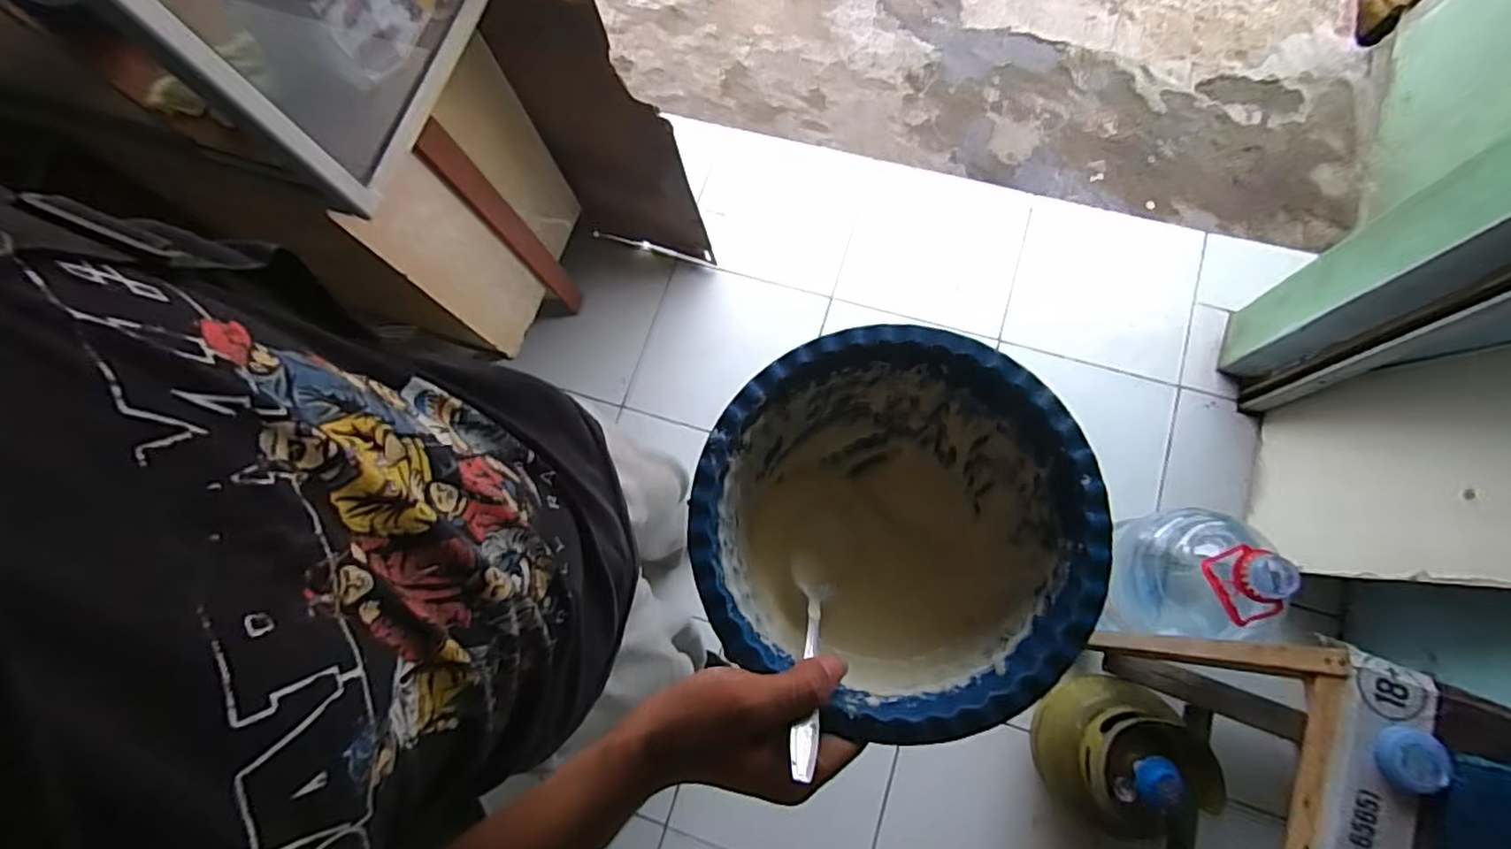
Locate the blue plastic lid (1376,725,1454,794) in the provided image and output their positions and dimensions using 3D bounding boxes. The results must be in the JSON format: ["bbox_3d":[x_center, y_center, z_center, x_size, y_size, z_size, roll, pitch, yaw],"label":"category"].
[{"bbox_3d":[0.663,0.336,0.654,0.066,0.015,0.059,1,76,5],"label":"blue plastic lid"}]

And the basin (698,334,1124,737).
[{"bbox_3d":[0.077,0.065,0.401,0.218,0.092,0.218,0,73,1],"label":"basin"}]

